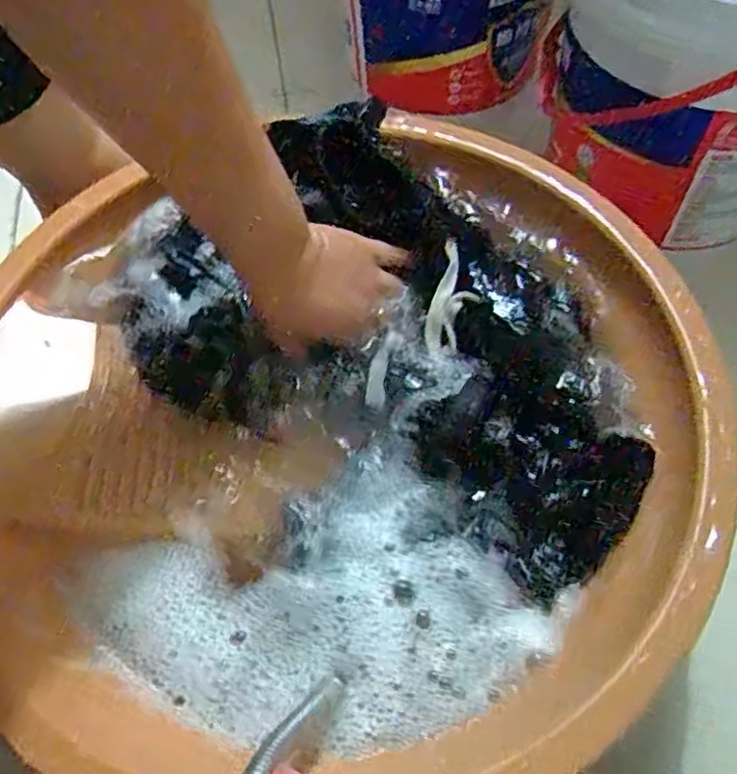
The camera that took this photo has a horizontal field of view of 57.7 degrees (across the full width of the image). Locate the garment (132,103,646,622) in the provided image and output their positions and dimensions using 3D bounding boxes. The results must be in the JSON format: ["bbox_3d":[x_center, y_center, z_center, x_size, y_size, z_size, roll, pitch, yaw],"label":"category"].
[{"bbox_3d":[0.030,-0.028,0.457,0.350,0.051,0.262,40,74,16],"label":"garment"}]

